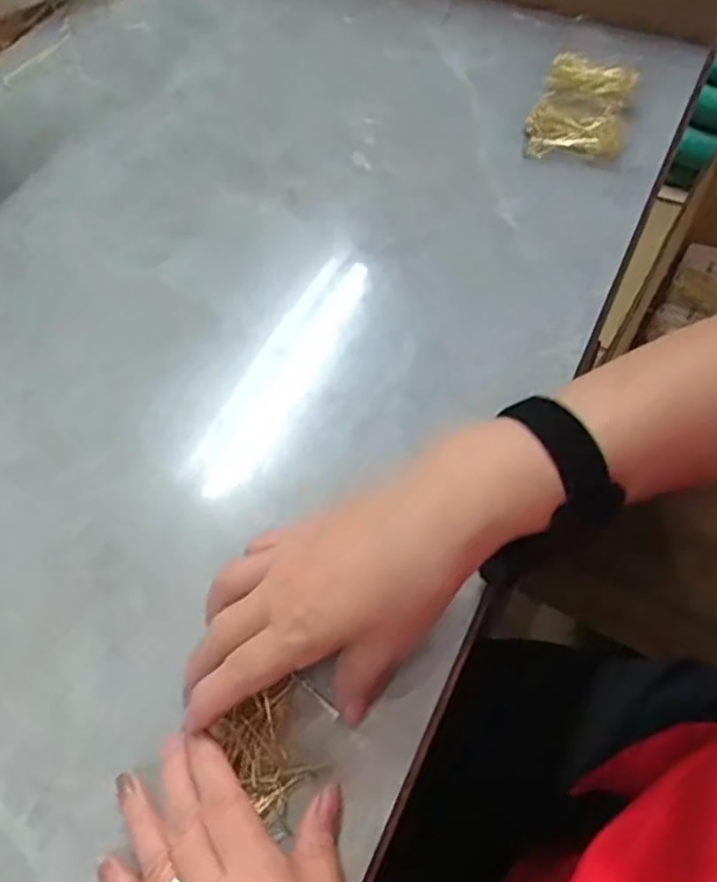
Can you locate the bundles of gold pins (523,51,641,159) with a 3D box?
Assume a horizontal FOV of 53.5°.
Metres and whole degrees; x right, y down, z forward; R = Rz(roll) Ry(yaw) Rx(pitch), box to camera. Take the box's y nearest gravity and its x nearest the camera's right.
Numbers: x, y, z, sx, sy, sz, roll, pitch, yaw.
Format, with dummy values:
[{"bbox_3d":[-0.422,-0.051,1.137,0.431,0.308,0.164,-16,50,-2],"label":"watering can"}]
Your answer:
[{"bbox_3d":[0.183,-0.274,0.577,0.074,0.029,0.108,15,61,12],"label":"bundles of gold pins"}]

